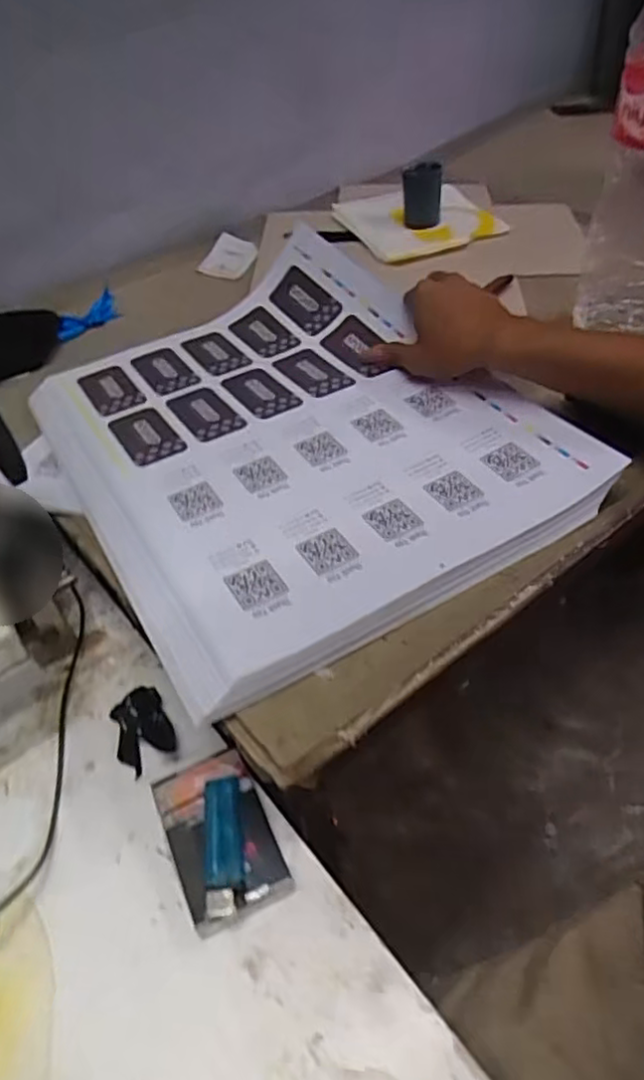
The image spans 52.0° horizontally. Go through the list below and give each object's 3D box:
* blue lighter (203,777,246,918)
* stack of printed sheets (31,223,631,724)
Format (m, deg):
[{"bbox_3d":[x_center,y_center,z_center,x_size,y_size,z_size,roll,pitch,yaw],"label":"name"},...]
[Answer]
[{"bbox_3d":[-0.060,0.185,0.403,0.022,0.014,0.081,-9,46,-3],"label":"blue lighter"},{"bbox_3d":[-0.037,-0.108,0.556,0.348,0.060,0.441,-26,47,-19],"label":"stack of printed sheets"}]

